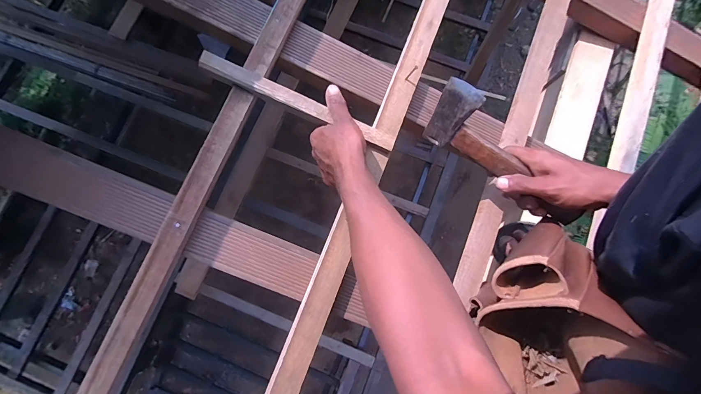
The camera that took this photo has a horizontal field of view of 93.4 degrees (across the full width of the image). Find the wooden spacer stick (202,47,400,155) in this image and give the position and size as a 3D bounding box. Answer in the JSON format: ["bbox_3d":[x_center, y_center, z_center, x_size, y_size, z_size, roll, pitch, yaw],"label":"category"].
[{"bbox_3d":[-0.067,-0.129,0.460,0.279,0.016,0.026,23,80,-9],"label":"wooden spacer stick"}]

